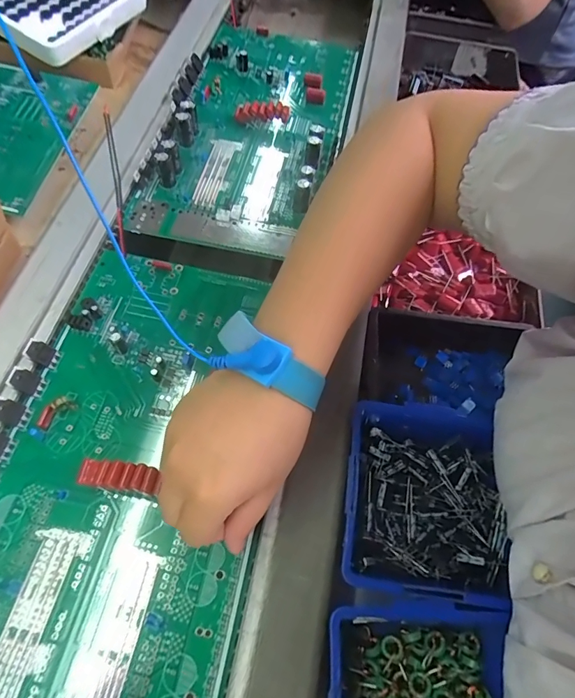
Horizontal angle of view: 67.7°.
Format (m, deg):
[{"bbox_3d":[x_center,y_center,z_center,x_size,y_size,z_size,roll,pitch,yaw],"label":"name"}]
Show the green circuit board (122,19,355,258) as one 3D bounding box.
[{"bbox_3d":[-0.034,-0.248,0.460,0.176,0.031,0.340,12,62,4],"label":"green circuit board"}]

